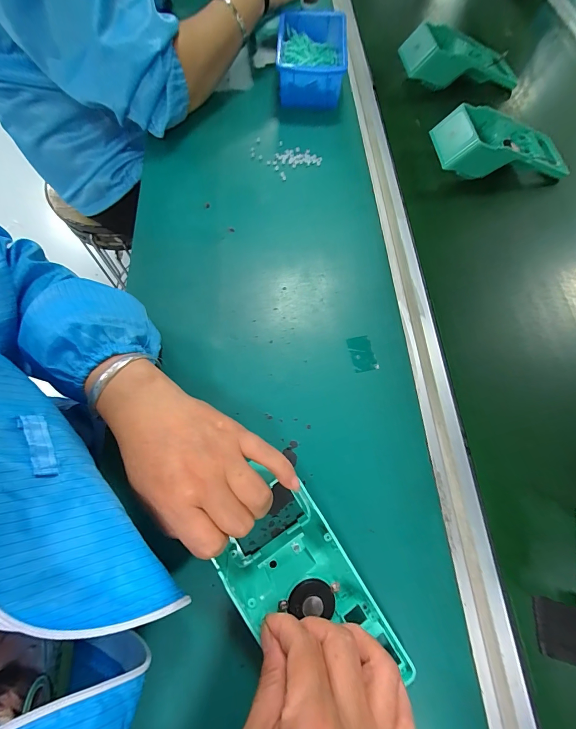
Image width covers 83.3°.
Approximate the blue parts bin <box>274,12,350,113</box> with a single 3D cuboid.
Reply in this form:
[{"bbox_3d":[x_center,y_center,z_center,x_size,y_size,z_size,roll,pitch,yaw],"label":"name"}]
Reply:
[{"bbox_3d":[0.034,-0.448,0.481,0.104,0.050,0.140,2,68,-2],"label":"blue parts bin"}]

